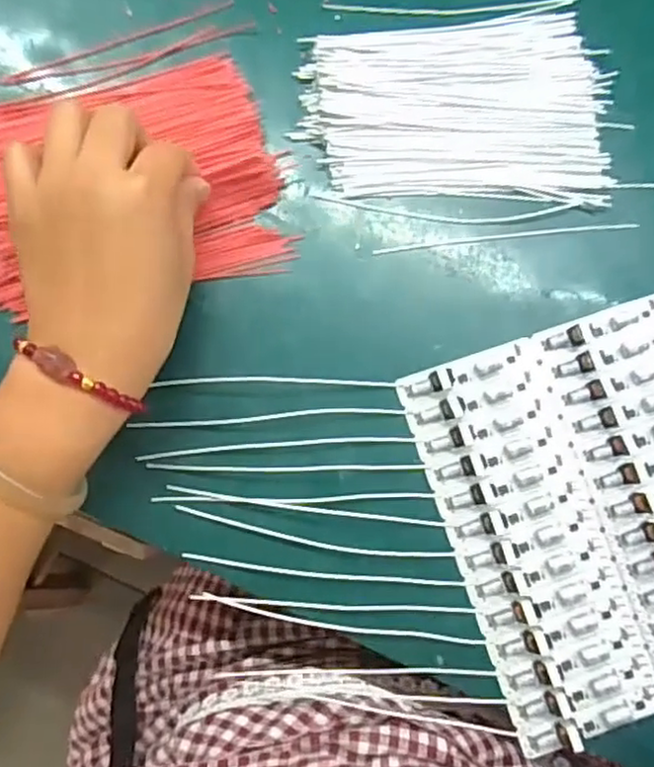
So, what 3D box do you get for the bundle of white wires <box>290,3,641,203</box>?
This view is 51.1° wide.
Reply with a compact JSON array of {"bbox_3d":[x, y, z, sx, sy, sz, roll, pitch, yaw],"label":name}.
[{"bbox_3d":[0.070,-0.152,0.367,0.164,0.015,0.100,2,83,0],"label":"bundle of white wires"}]

